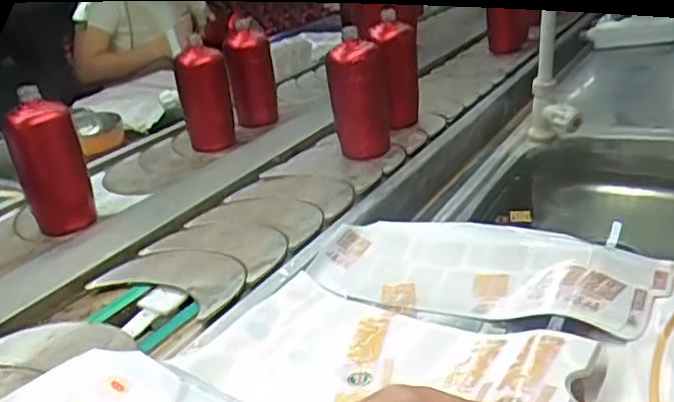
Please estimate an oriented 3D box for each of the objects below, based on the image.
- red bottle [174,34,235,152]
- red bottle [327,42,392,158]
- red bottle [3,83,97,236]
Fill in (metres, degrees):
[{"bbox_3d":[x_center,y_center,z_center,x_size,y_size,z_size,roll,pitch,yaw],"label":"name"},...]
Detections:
[{"bbox_3d":[-0.236,-0.192,1.118,0.084,0.188,0.074,-12,24,-12],"label":"red bottle"},{"bbox_3d":[0.037,-0.156,1.012,0.088,0.202,0.087,-7,44,-1],"label":"red bottle"},{"bbox_3d":[-0.388,-0.051,0.848,0.080,0.184,0.072,-20,28,-25],"label":"red bottle"}]

